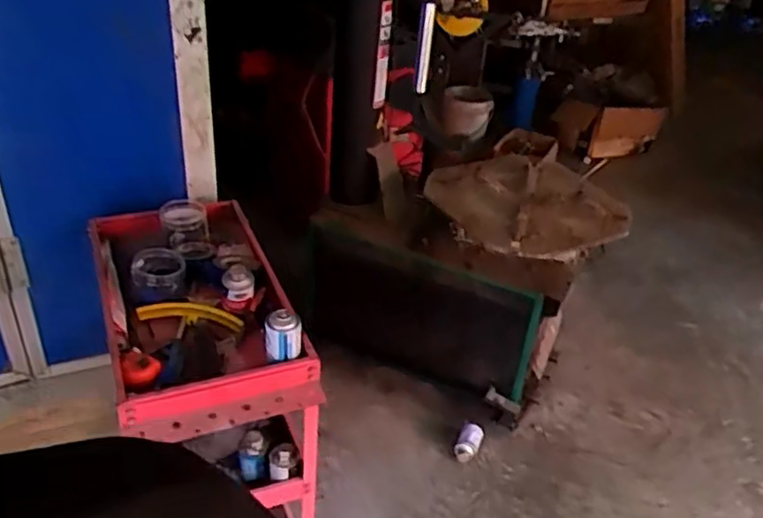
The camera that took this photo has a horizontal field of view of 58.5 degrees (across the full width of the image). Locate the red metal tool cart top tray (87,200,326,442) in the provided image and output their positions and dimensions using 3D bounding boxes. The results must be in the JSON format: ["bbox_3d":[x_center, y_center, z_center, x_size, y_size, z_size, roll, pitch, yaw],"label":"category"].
[{"bbox_3d":[-0.366,0.082,1.347,0.335,0.140,0.625,-11,36,-22],"label":"red metal tool cart top tray"}]

